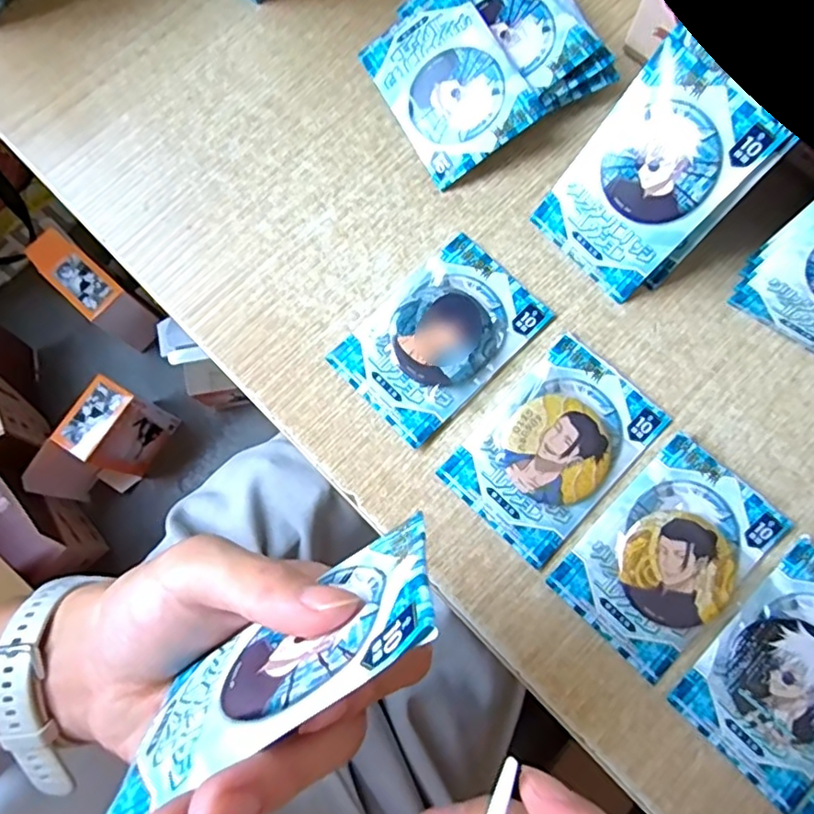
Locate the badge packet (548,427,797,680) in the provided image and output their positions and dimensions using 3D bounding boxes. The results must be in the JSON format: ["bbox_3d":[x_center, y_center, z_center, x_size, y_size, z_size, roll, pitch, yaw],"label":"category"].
[{"bbox_3d":[0.129,0.072,0.296,0.070,0.010,0.102,43,82,9],"label":"badge packet"}]

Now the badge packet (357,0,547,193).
[{"bbox_3d":[0.023,-0.184,0.345,0.069,0.006,0.103,-32,80,16],"label":"badge packet"}]

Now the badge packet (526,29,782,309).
[{"bbox_3d":[0.115,-0.110,0.299,0.069,0.101,0.005,47,41,9],"label":"badge packet"}]

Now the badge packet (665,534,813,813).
[{"bbox_3d":[0.183,0.123,0.284,0.104,0.009,0.071,-44,81,-8],"label":"badge packet"}]

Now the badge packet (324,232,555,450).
[{"bbox_3d":[0.018,-0.038,0.322,0.103,0.011,0.069,-44,80,-8],"label":"badge packet"}]

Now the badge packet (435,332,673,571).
[{"bbox_3d":[0.075,0.019,0.308,0.069,0.012,0.103,43,82,9],"label":"badge packet"}]

